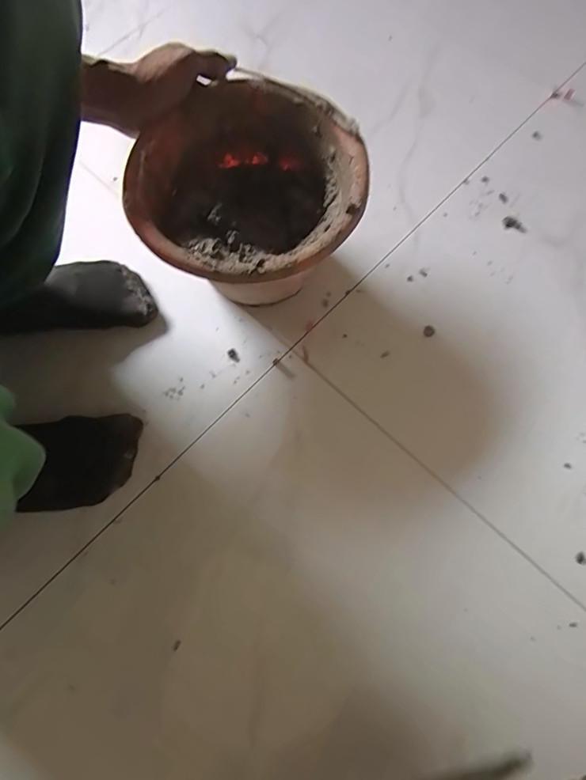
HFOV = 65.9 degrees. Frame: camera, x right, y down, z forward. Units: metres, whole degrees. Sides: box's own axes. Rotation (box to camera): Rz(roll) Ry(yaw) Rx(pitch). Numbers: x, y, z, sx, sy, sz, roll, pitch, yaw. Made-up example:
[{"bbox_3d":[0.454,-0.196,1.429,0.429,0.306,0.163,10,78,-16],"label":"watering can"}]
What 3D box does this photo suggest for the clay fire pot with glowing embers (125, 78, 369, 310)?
[{"bbox_3d":[-0.054,-0.212,0.560,0.254,0.167,0.256,0,72,0],"label":"clay fire pot with glowing embers"}]

